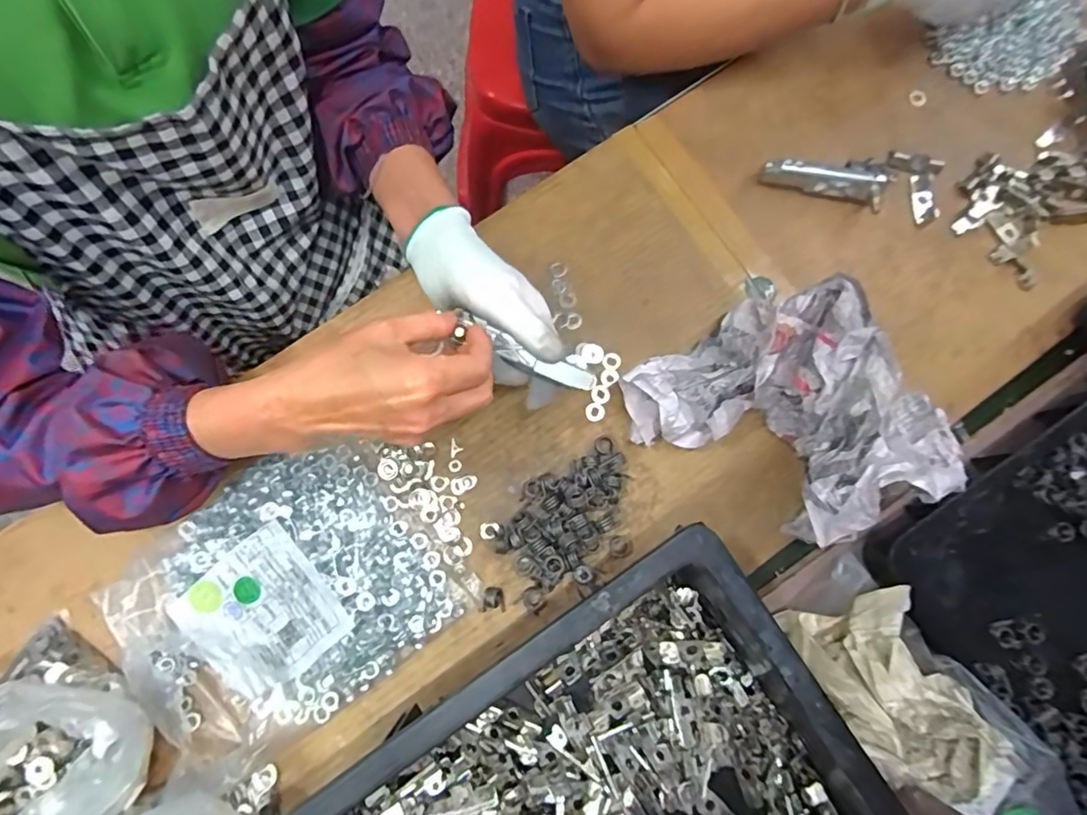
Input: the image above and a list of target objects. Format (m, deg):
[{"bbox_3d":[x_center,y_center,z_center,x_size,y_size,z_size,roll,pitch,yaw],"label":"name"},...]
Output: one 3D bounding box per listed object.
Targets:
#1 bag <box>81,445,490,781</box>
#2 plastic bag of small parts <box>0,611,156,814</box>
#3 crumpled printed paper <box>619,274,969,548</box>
[{"bbox_3d":[-0.192,0.138,0.420,0.220,0.030,0.181,-37,82,-8],"label":"bag"},{"bbox_3d":[-0.348,0.254,0.382,0.127,0.054,0.167,30,82,3],"label":"plastic bag of small parts"},{"bbox_3d":[0.175,0.002,0.406,0.167,0.124,0.170,-33,85,-6],"label":"crumpled printed paper"}]

